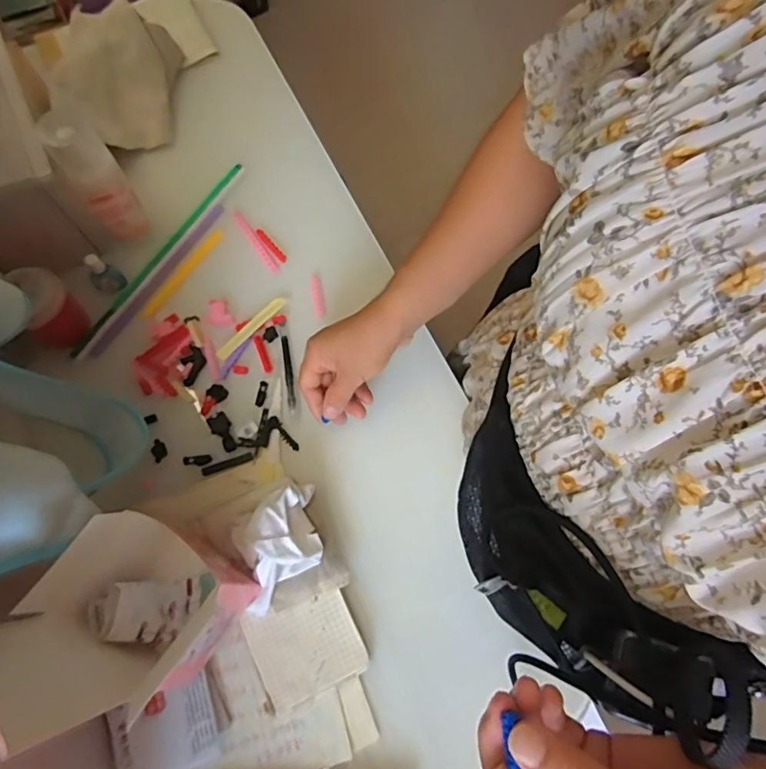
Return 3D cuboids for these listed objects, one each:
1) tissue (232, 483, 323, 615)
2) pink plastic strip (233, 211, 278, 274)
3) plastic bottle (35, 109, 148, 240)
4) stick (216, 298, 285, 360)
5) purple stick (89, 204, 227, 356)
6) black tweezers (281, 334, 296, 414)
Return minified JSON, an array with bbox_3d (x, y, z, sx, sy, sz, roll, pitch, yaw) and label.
[{"bbox_3d":[-0.086,0.134,0.438,0.068,0.033,0.087,-16,71,-6],"label":"tissue"},{"bbox_3d":[-0.140,-0.158,0.580,0.012,0.005,0.086,-32,74,-11],"label":"pink plastic strip"},{"bbox_3d":[-0.274,-0.196,0.511,0.046,0.128,0.041,-30,73,-11],"label":"plastic bottle"},{"bbox_3d":[-0.136,-0.060,0.546,0.013,0.004,0.089,40,75,12],"label":"stick"},{"bbox_3d":[-0.239,-0.115,0.566,0.015,0.006,0.210,31,73,10],"label":"purple stick"},{"bbox_3d":[-0.095,-0.011,0.530,0.009,0.006,0.084,-11,71,-4],"label":"black tweezers"}]

